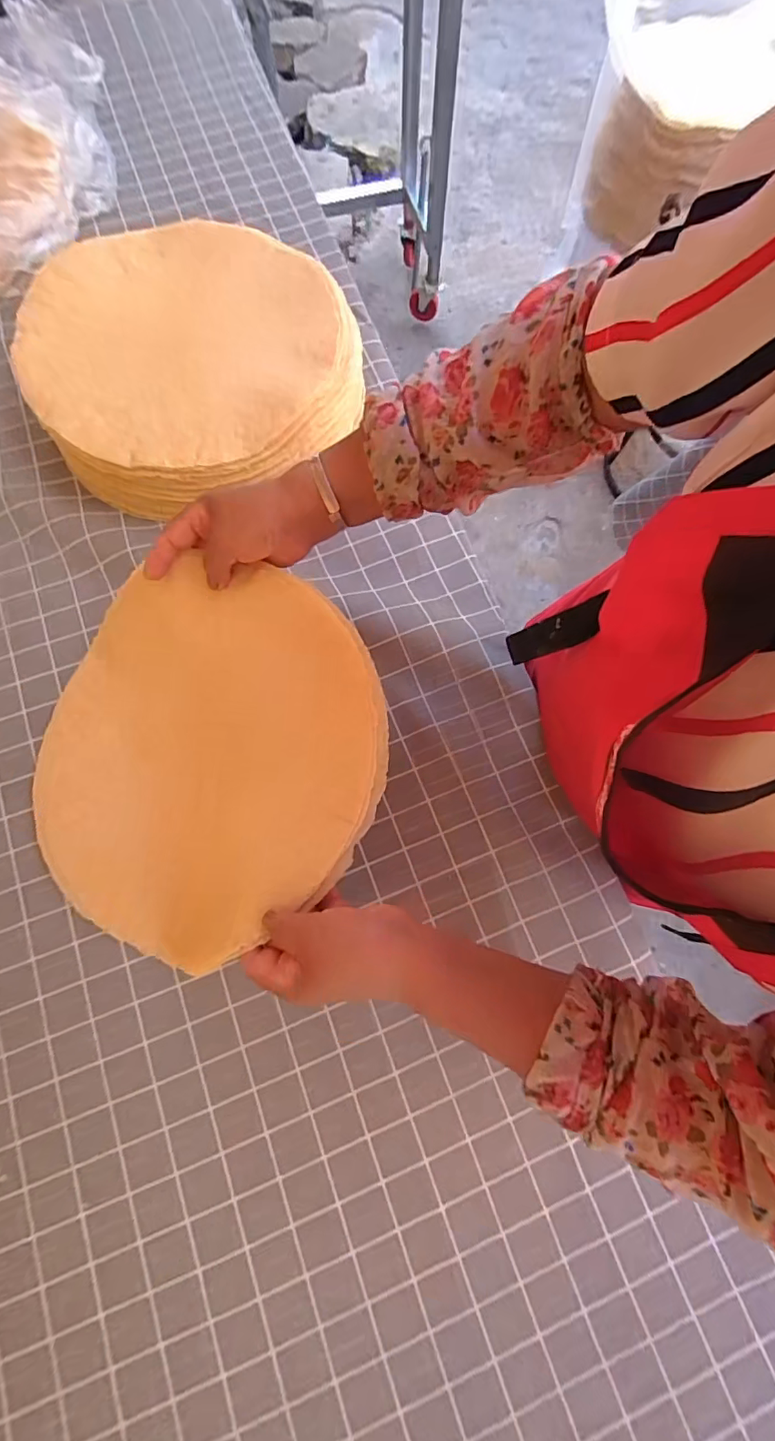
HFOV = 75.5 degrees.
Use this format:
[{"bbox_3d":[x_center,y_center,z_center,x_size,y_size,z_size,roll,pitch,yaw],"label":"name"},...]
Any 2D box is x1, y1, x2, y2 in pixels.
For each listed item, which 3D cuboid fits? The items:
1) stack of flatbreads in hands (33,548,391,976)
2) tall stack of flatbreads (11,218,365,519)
[{"bbox_3d":[-0.175,0.032,0.438,0.354,0.037,0.327,-48,68,11],"label":"stack of flatbreads in hands"},{"bbox_3d":[-0.226,-0.428,0.595,0.358,0.073,0.361,-25,76,-5],"label":"tall stack of flatbreads"}]

